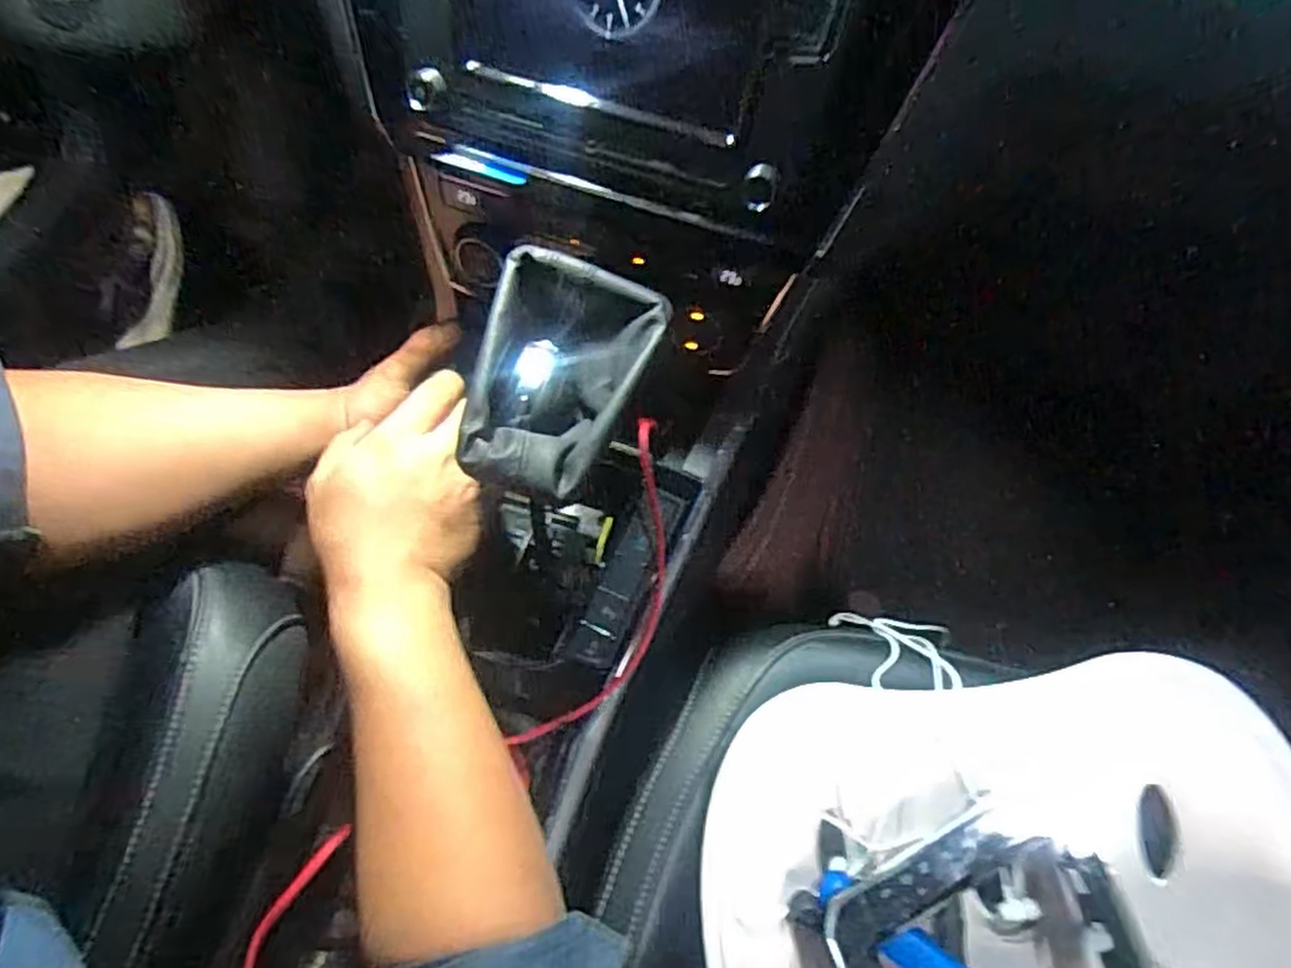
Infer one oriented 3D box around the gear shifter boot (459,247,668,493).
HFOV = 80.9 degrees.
[{"bbox_3d":[-0.048,-0.054,0.402,0.084,0.050,0.121,18,68,6],"label":"gear shifter boot"}]

